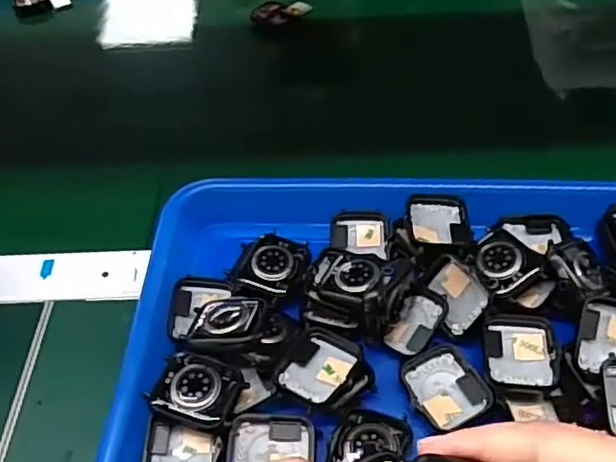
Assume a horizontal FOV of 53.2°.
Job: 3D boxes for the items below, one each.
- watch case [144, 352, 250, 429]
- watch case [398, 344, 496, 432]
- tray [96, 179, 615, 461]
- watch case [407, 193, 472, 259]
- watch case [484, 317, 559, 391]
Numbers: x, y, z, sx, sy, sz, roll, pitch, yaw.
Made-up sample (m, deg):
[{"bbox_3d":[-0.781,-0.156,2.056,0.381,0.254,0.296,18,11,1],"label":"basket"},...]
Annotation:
[{"bbox_3d":[-0.055,0.079,0.304,0.041,0.012,0.034,13,51,14],"label":"watch case"},{"bbox_3d":[0.070,0.081,0.316,0.035,0.009,0.042,-27,53,-19],"label":"watch case"},{"bbox_3d":[0.069,0.061,0.319,0.320,0.061,0.243,0,49,4],"label":"tray"},{"bbox_3d":[0.079,-0.001,0.367,0.037,0.017,0.043,-2,49,1],"label":"watch case"},{"bbox_3d":[0.110,0.063,0.318,0.035,0.008,0.040,6,50,9],"label":"watch case"}]

